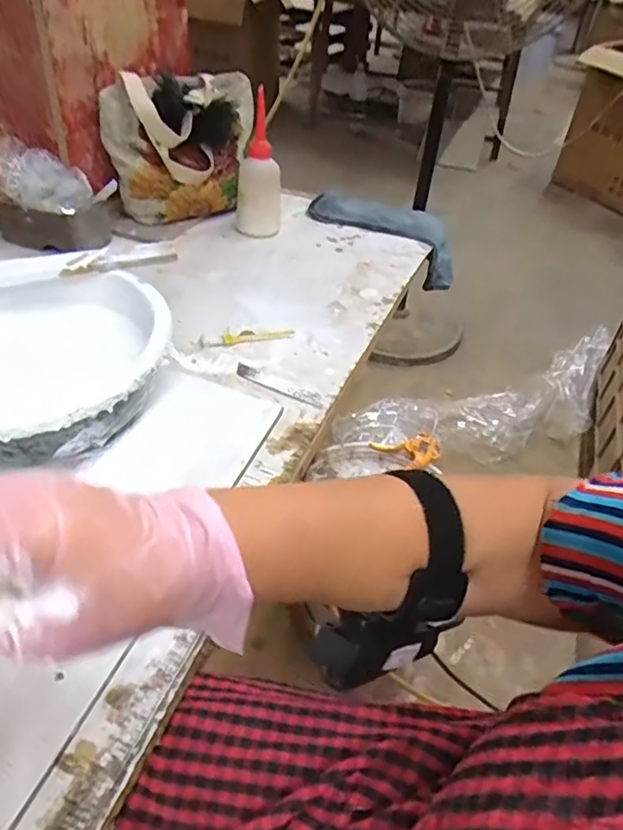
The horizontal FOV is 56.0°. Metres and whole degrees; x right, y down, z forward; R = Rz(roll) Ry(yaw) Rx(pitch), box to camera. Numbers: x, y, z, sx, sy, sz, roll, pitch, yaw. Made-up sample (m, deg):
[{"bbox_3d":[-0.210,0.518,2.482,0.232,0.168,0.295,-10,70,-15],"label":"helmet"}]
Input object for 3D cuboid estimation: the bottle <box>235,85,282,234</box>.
[{"bbox_3d":[-0.071,-0.327,0.790,0.060,0.154,0.058,-1,44,-7],"label":"bottle"}]

